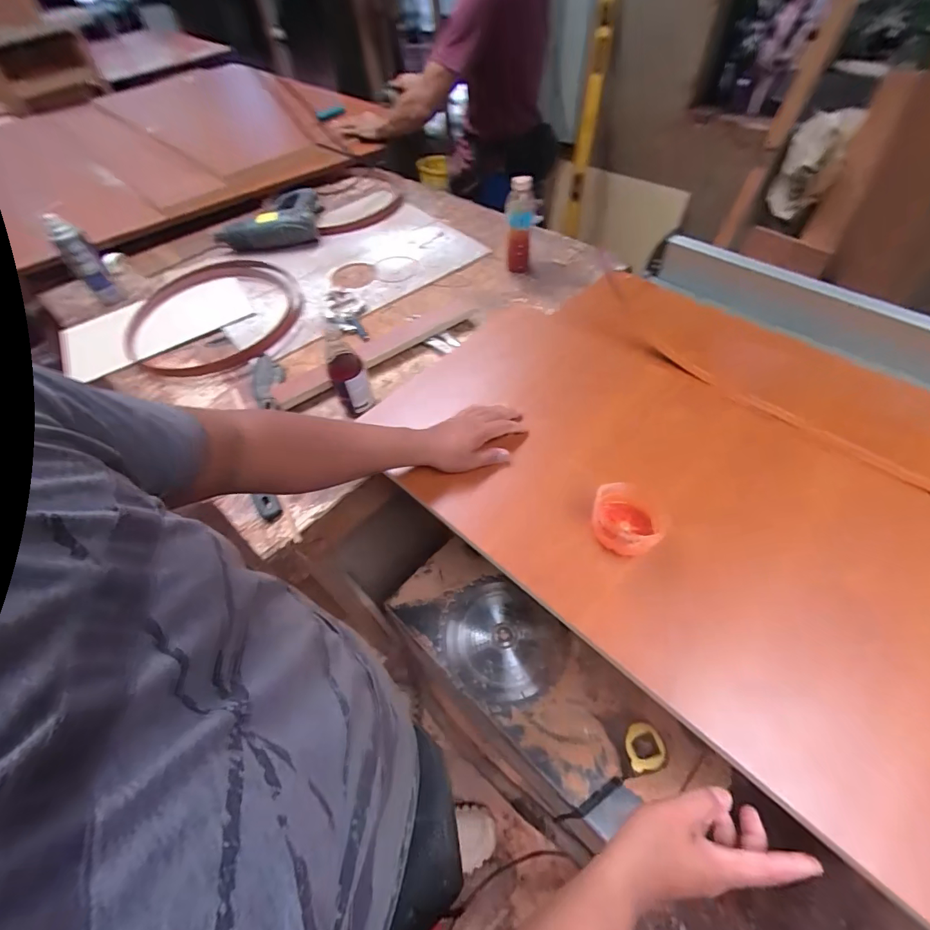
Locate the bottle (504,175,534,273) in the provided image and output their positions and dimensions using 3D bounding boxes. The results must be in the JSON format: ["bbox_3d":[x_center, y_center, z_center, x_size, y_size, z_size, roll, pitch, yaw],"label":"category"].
[{"bbox_3d":[0.117,-0.521,0.974,0.055,0.191,0.061,2,54,7],"label":"bottle"}]

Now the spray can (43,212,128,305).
[{"bbox_3d":[-0.845,-0.451,1.002,0.070,0.183,0.071,-40,60,-22],"label":"spray can"}]

